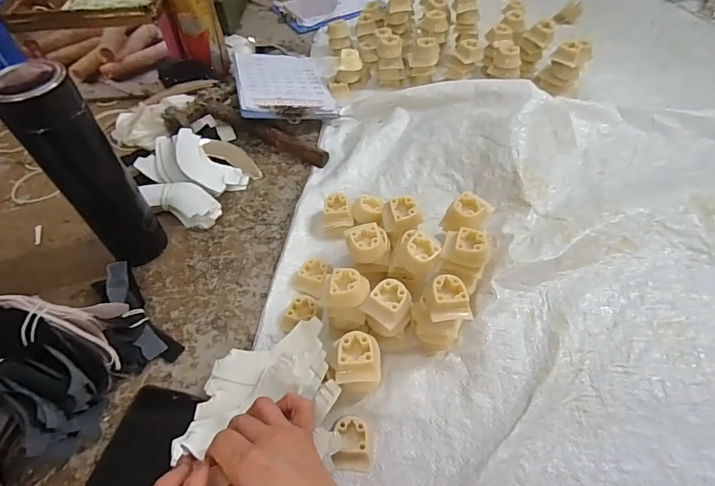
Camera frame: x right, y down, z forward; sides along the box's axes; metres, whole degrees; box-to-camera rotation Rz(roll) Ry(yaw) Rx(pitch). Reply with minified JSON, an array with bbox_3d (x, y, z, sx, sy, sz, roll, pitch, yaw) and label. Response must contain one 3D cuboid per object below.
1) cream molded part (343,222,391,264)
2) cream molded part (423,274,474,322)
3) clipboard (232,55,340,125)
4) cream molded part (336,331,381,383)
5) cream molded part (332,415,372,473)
[{"bbox_3d":[0.013,0.005,0.443,0.047,0.034,0.040,-8,53,-4],"label":"cream molded part"},{"bbox_3d":[0.081,0.051,0.372,0.037,0.018,0.038,-9,53,-5],"label":"cream molded part"},{"bbox_3d":[-0.125,-0.266,0.679,0.145,0.014,0.221,-5,47,-18],"label":"clipboard"},{"bbox_3d":[0.001,0.100,0.357,0.037,0.019,0.039,-2,53,0],"label":"cream molded part"},{"bbox_3d":[-0.004,0.174,0.353,0.032,0.018,0.042,2,53,3],"label":"cream molded part"}]

